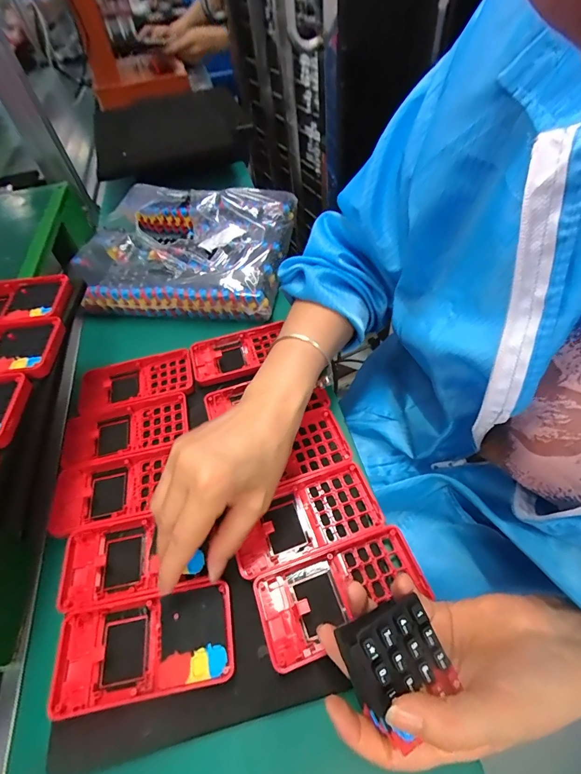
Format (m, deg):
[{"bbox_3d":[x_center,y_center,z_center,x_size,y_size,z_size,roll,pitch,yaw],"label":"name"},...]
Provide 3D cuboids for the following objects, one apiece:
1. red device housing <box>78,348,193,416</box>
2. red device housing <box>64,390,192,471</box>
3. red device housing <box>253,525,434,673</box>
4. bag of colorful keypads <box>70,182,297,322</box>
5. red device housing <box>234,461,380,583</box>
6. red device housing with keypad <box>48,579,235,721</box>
[{"bbox_3d":[-0.174,-0.004,0.410,0.124,0.016,0.068,-15,52,-5],"label":"red device housing"},{"bbox_3d":[-0.169,0.045,0.370,0.126,0.013,0.061,-14,52,-3],"label":"red device housing"},{"bbox_3d":[0.037,0.150,0.273,0.122,0.014,0.059,-22,54,-12],"label":"red device housing"},{"bbox_3d":[-0.155,-0.213,0.552,0.297,0.051,0.276,5,53,11],"label":"bag of colorful keypads"},{"bbox_3d":[0.012,0.109,0.305,0.119,0.010,0.061,-17,53,-8],"label":"red device housing"},{"bbox_3d":[-0.102,0.184,0.260,0.121,0.014,0.059,-12,52,-2],"label":"red device housing with keypad"}]

